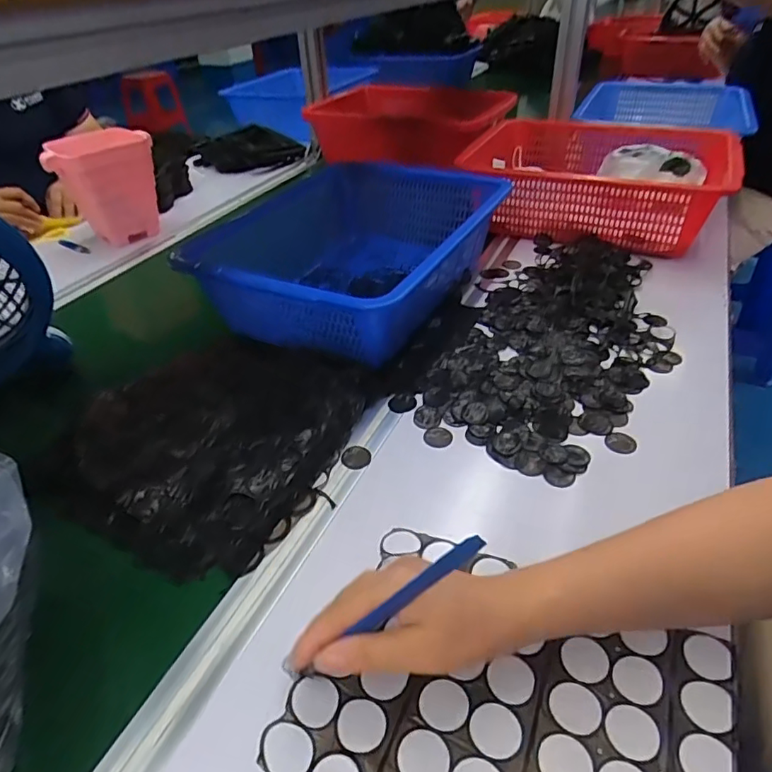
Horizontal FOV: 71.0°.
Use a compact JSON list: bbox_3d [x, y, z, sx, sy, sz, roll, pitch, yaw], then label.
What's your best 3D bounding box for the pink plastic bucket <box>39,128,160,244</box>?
[{"bbox_3d":[-0.453,-0.326,0.901,0.098,0.159,0.153,24,46,28],"label":"pink plastic bucket"}]

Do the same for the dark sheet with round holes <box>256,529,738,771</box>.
[{"bbox_3d":[0.078,0.201,0.338,0.249,0.006,0.190,16,43,21],"label":"dark sheet with round holes"}]

